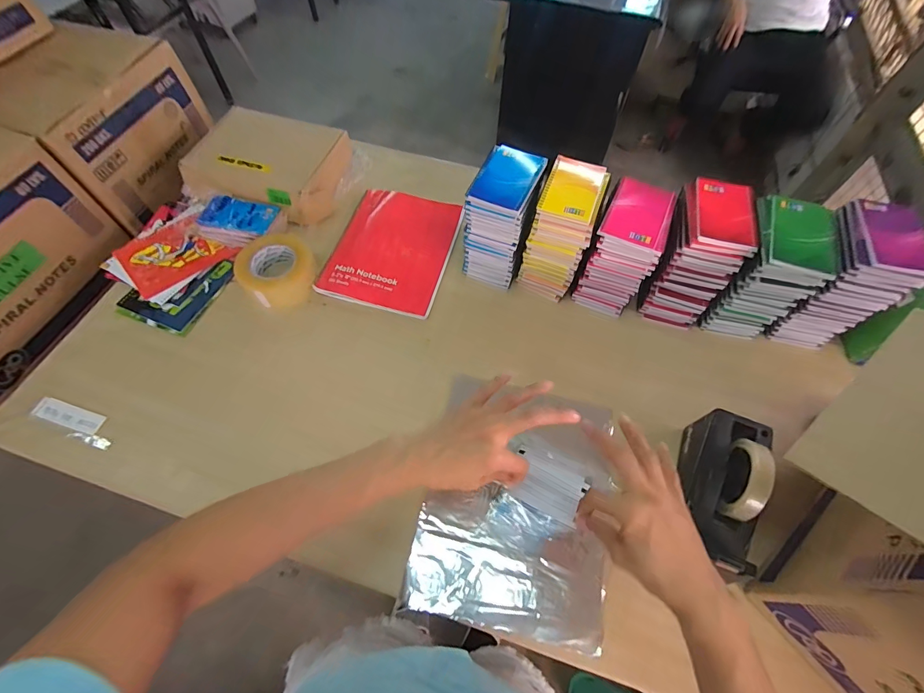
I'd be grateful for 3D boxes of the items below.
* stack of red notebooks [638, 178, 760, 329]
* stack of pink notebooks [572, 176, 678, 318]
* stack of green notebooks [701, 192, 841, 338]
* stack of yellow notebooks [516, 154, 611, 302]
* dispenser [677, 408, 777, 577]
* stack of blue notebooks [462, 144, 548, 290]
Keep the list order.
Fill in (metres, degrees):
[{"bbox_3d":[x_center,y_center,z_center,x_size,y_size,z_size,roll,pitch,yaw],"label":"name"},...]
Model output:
[{"bbox_3d":[0.397,-0.157,0.693,0.104,0.198,0.150,15,62,8],"label":"stack of red notebooks"},{"bbox_3d":[0.276,-0.165,0.697,0.098,0.196,0.128,22,63,11],"label":"stack of pink notebooks"},{"bbox_3d":[0.501,-0.124,0.664,0.120,0.202,0.136,19,63,10],"label":"stack of green notebooks"},{"bbox_3d":[0.182,-0.209,0.718,0.097,0.198,0.146,21,63,11],"label":"stack of yellow notebooks"},{"bbox_3d":[0.354,0.195,0.543,0.080,0.130,0.203,21,63,11],"label":"dispenser"},{"bbox_3d":[0.075,-0.228,0.721,0.101,0.199,0.137,21,63,11],"label":"stack of blue notebooks"}]

